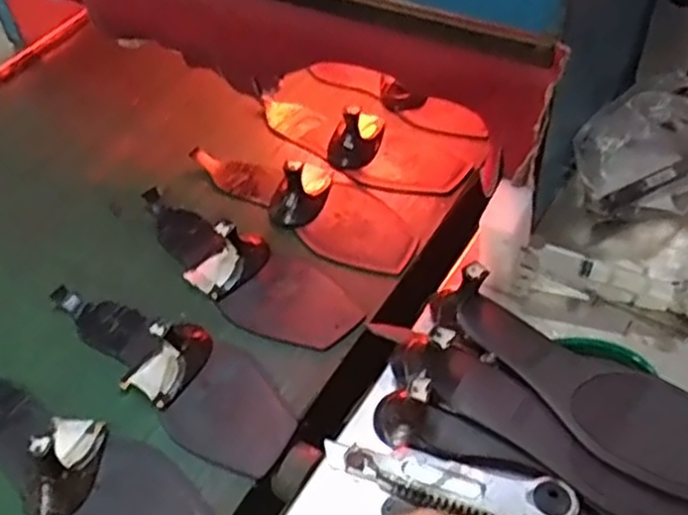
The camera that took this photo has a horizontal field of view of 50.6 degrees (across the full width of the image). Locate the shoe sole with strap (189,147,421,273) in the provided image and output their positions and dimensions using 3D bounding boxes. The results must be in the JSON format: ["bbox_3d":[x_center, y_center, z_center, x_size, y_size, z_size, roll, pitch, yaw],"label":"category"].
[{"bbox_3d":[-0.038,-0.064,0.676,0.238,0.050,0.079,32,59,27],"label":"shoe sole with strap"}]

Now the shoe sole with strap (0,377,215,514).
[{"bbox_3d":[-0.209,0.135,0.521,0.242,0.040,0.092,30,58,26],"label":"shoe sole with strap"}]

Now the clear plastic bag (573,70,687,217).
[{"bbox_3d":[0.269,-0.094,0.609,0.142,0.095,0.065,-8,50,-3],"label":"clear plastic bag"}]

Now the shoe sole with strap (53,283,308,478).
[{"bbox_3d":[-0.137,0.068,0.560,0.239,0.044,0.077,34,60,28],"label":"shoe sole with strap"}]

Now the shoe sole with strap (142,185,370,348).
[{"bbox_3d":[-0.095,-0.007,0.622,0.244,0.040,0.080,35,60,28],"label":"shoe sole with strap"}]

